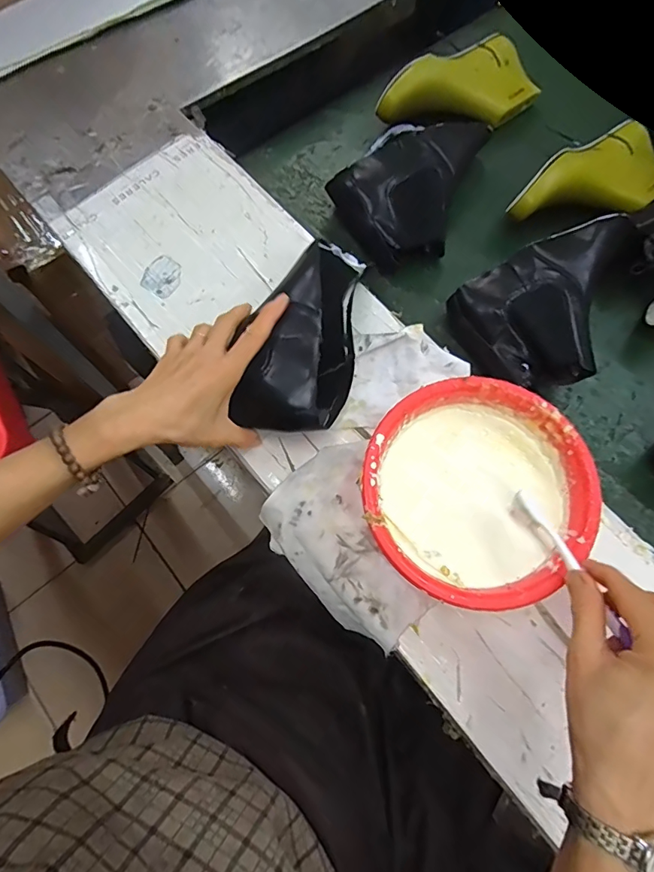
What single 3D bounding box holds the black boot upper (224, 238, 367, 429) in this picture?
[{"bbox_3d":[-0.014,-0.093,0.455,0.088,0.062,0.198,17,77,7],"label":"black boot upper"}]

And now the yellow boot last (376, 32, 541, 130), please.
[{"bbox_3d":[0.183,-0.470,0.624,0.238,0.071,0.102,-33,74,-10],"label":"yellow boot last"}]

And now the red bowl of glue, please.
[{"bbox_3d":[0.128,0.050,0.411,0.183,0.067,0.186,0,71,1],"label":"red bowl of glue"}]

